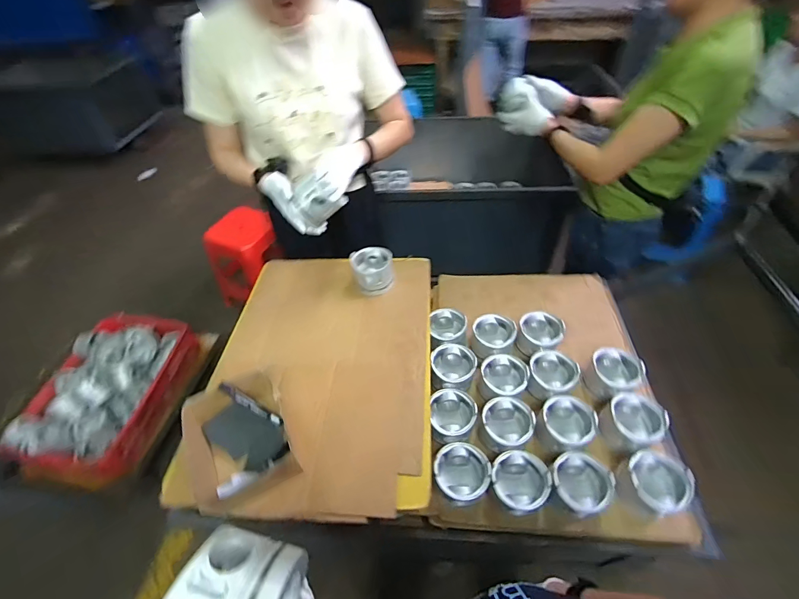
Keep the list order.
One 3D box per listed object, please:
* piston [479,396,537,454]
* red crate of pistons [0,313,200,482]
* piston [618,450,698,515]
[{"bbox_3d":[0.228,0.273,0.794,0.101,0.082,0.109,23,54,22],"label":"piston"},{"bbox_3d":[-1.180,0.348,1.490,0.446,0.214,0.654,2,49,6],"label":"red crate of pistons"},{"bbox_3d":[0.476,0.350,0.701,0.113,0.074,0.103,-2,48,2],"label":"piston"}]

